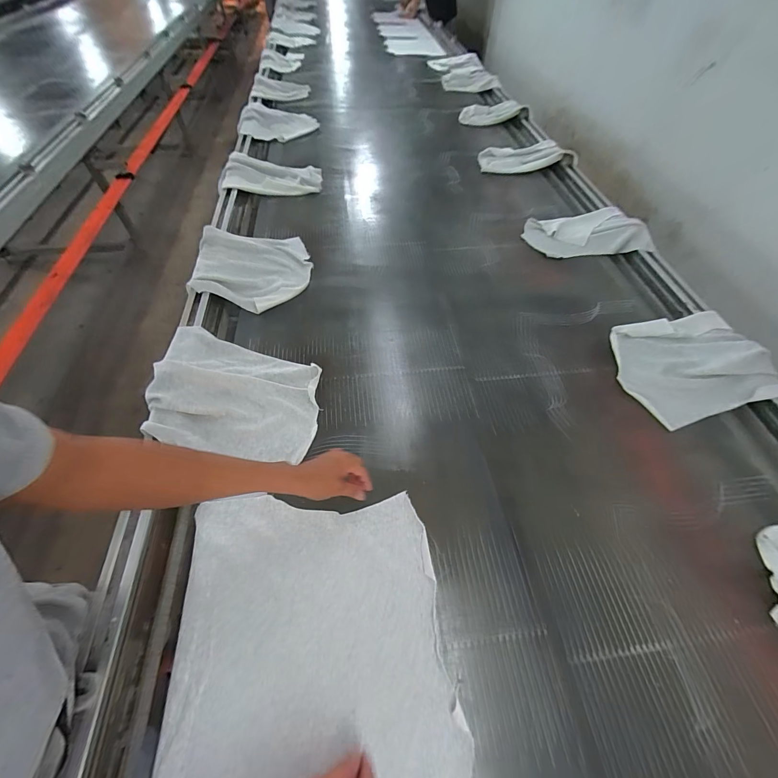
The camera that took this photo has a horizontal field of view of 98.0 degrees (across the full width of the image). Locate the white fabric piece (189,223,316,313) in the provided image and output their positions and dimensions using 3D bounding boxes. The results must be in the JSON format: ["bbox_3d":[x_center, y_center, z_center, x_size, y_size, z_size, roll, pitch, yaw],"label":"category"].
[{"bbox_3d":[-0.382,-0.335,0.952,0.307,0.082,0.291,-5,55,-3],"label":"white fabric piece"}]

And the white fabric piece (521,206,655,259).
[{"bbox_3d":[0.627,-0.520,1.110,0.358,0.056,0.225,1,55,2],"label":"white fabric piece"}]

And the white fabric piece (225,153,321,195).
[{"bbox_3d":[-0.425,-0.785,1.258,0.341,0.101,0.223,0,55,1],"label":"white fabric piece"}]

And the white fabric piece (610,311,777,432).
[{"bbox_3d":[0.689,-0.067,0.793,0.318,0.052,0.281,-13,56,-8],"label":"white fabric piece"}]

